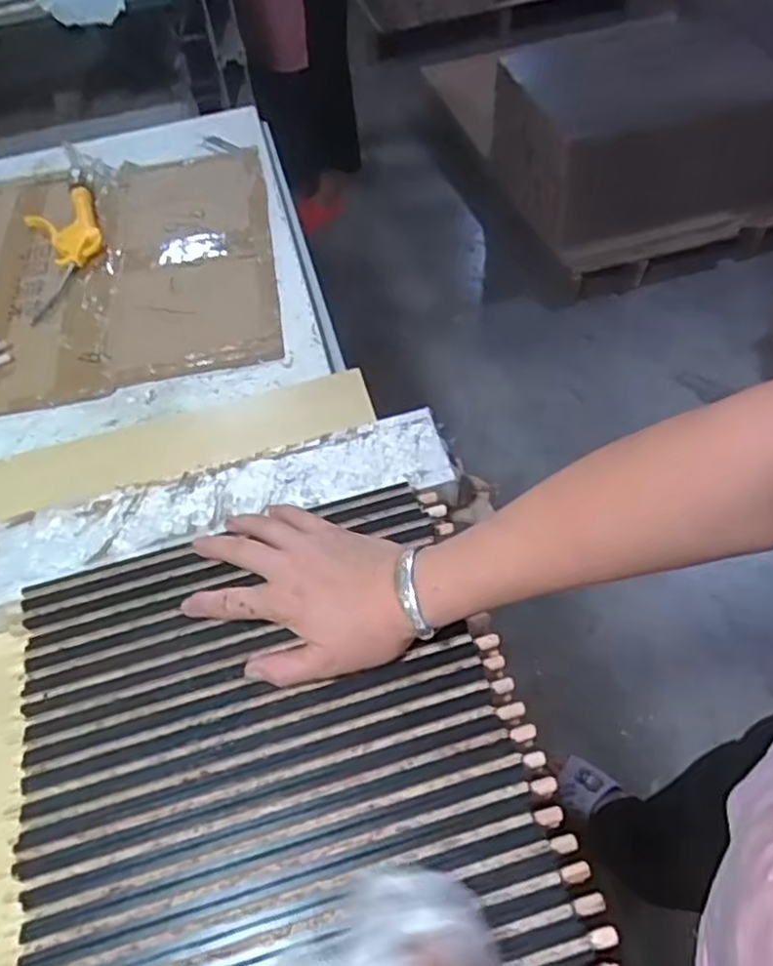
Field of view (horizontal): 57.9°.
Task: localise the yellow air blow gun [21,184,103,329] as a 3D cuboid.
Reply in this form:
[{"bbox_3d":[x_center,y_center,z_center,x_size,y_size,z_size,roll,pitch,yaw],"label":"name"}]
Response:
[{"bbox_3d":[-0.376,-0.278,0.812,0.087,0.029,0.211,-17,56,-8],"label":"yellow air blow gun"}]

